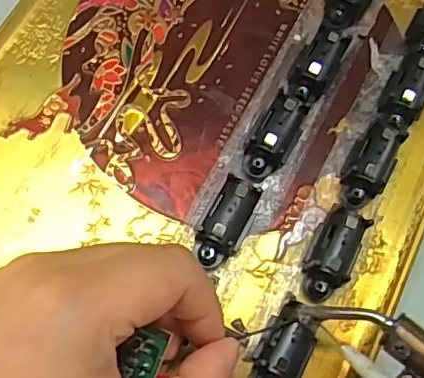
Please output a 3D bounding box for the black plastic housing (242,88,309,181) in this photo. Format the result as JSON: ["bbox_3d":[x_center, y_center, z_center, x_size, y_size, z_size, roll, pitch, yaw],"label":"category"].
[{"bbox_3d":[0.024,-0.021,0.226,0.015,0.015,0.033,27,71,5],"label":"black plastic housing"}]

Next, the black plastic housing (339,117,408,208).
[{"bbox_3d":[0.063,-0.010,0.225,0.017,0.012,0.037,27,71,6],"label":"black plastic housing"}]

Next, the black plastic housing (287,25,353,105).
[{"bbox_3d":[0.043,-0.051,0.236,0.014,0.011,0.037,30,72,6],"label":"black plastic housing"}]

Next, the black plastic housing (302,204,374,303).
[{"bbox_3d":[0.045,0.023,0.213,0.017,0.012,0.037,25,71,5],"label":"black plastic housing"}]

